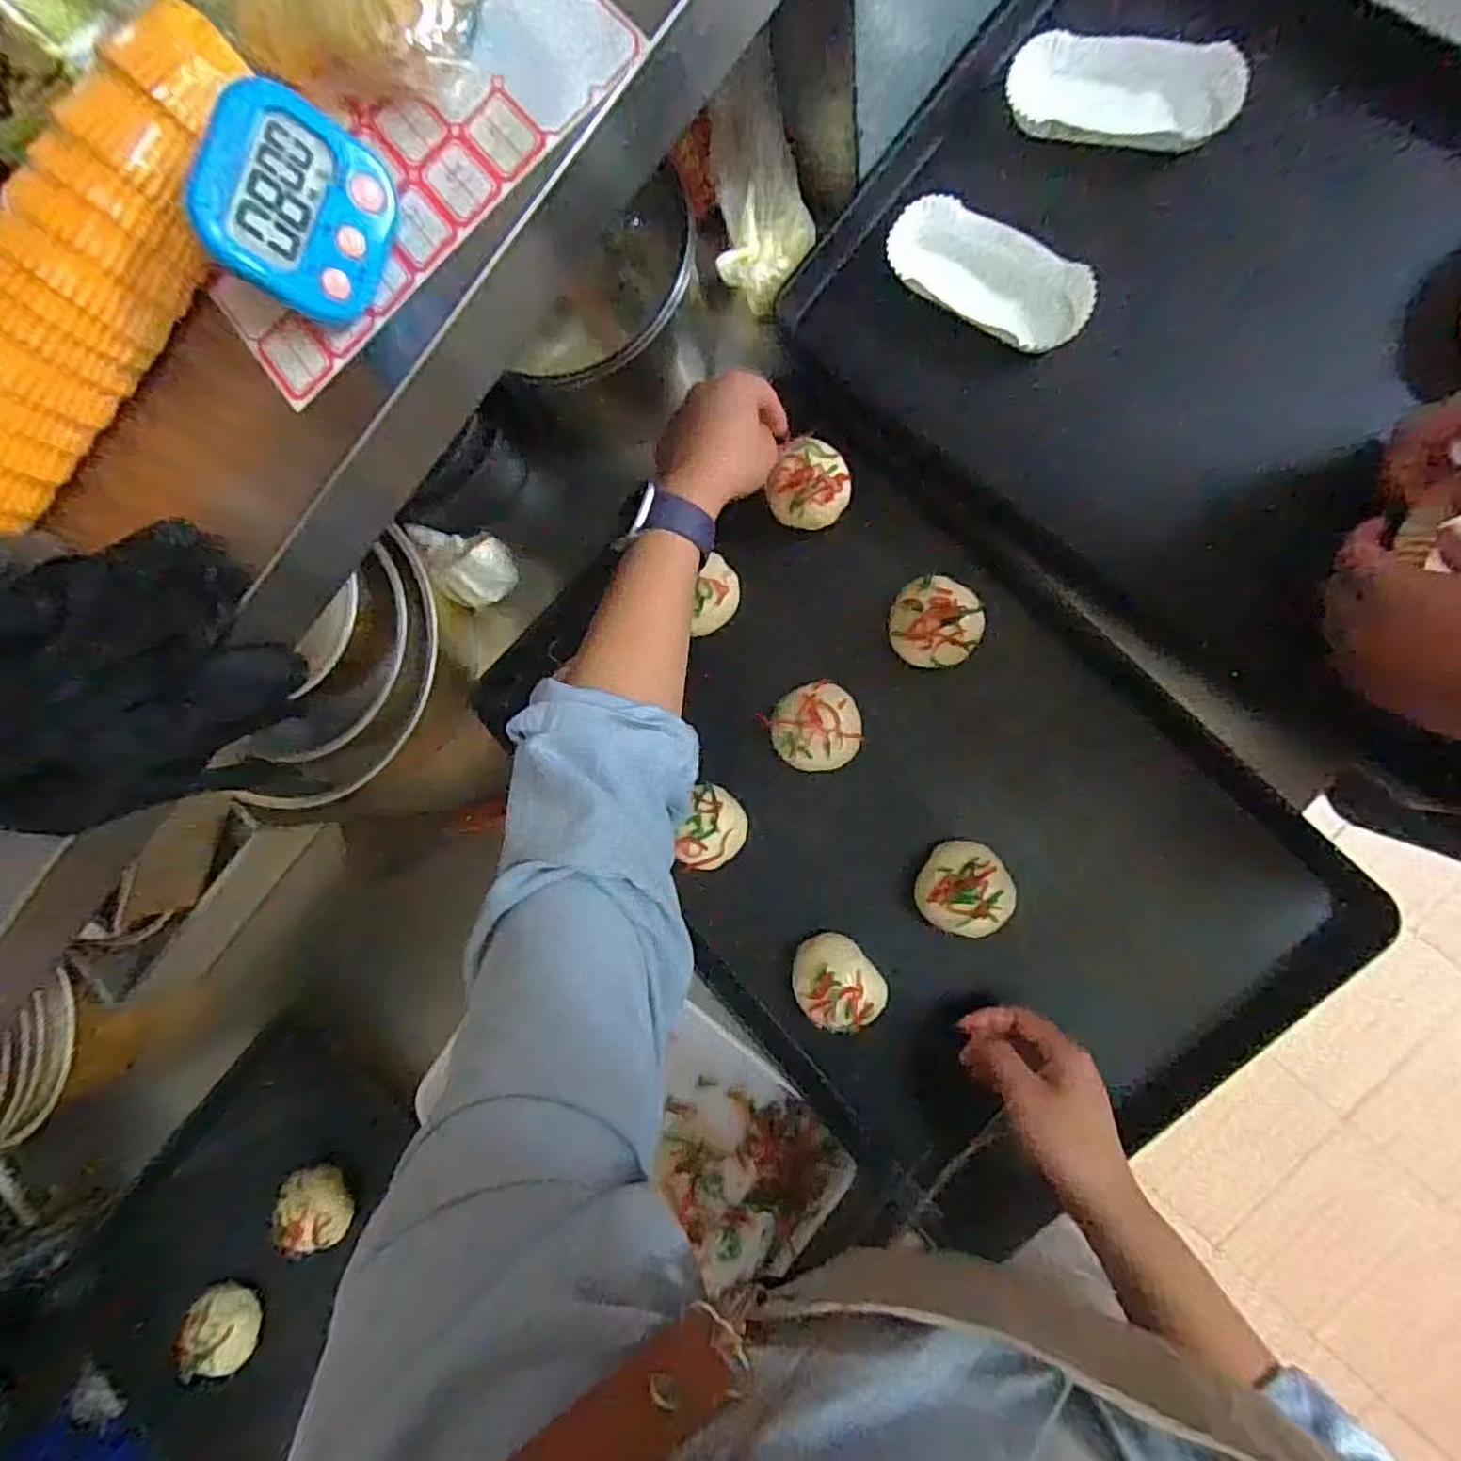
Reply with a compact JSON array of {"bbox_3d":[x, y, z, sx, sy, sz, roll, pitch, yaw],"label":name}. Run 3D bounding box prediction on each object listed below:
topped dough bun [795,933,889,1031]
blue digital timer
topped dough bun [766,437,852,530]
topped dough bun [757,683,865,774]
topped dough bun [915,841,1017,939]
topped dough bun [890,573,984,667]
[{"bbox_3d":[0.080,0.195,0.533,0.062,0.043,0.074,-45,82,6],"label":"topped dough bun"},{"bbox_3d":[-0.166,-0.202,0.270,0.014,0.062,0.067,31,103,45],"label":"blue digital timer"},{"bbox_3d":[0.064,-0.194,0.549,0.059,0.022,0.065,28,94,7],"label":"topped dough bun"},{"bbox_3d":[0.067,-0.002,0.538,0.069,0.021,0.068,0,87,10],"label":"topped dough bun"},{"bbox_3d":[0.171,0.117,0.506,0.064,0.026,0.065,0,87,10],"label":"topped dough bun"},{"bbox_3d":[0.156,-0.084,0.525,0.065,0.027,0.069,0,87,10],"label":"topped dough bun"}]

